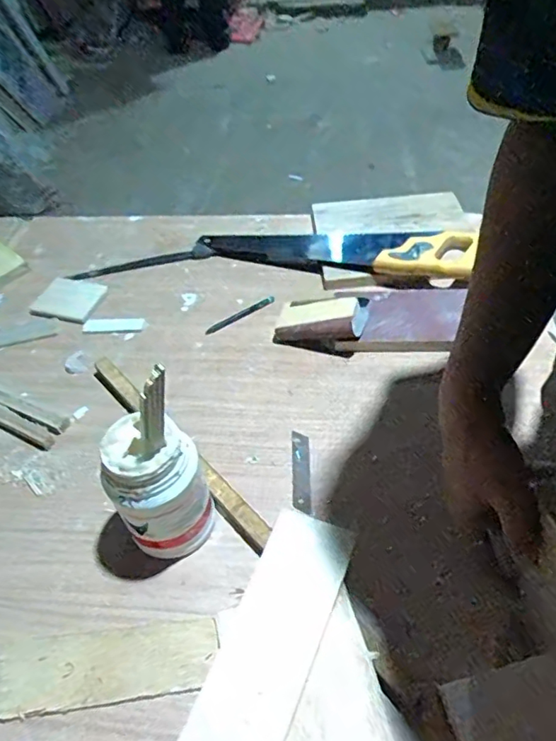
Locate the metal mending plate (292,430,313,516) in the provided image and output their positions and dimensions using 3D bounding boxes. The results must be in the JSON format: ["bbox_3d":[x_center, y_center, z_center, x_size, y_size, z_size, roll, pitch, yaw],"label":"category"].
[{"bbox_3d":[0.023,0.101,0.548,0.018,0.004,0.090,-3,49,3],"label":"metal mending plate"}]

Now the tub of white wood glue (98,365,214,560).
[{"bbox_3d":[-0.104,0.092,0.461,0.073,0.150,0.078,-3,49,3],"label":"tub of white wood glue"}]

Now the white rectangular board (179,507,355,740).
[{"bbox_3d":[-0.004,0.207,0.429,0.071,0.009,0.195,14,57,23],"label":"white rectangular board"}]

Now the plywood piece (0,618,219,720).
[{"bbox_3d":[-0.140,0.236,0.431,0.178,0.008,0.052,-9,48,-2],"label":"plywood piece"}]

